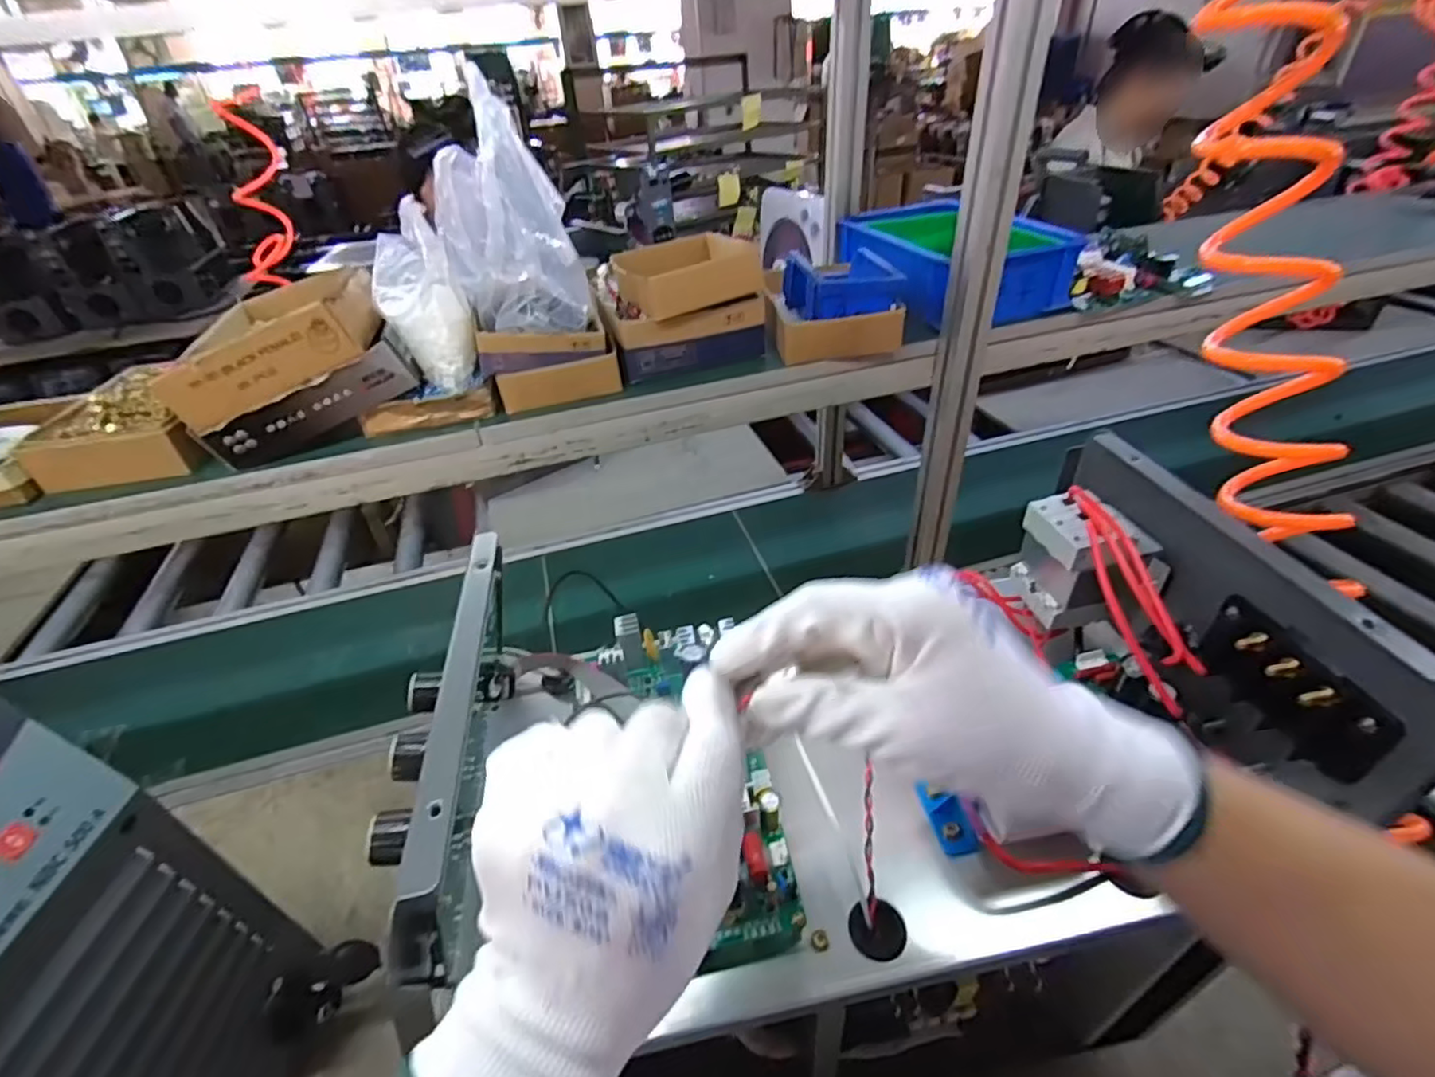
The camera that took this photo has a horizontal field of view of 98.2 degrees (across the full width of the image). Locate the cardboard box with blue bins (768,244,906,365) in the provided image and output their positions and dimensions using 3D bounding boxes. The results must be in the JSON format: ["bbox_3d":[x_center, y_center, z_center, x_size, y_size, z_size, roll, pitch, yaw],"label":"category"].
[{"bbox_3d":[0.133,-0.292,0.757,0.138,0.088,0.168,-7,38,-2],"label":"cardboard box with blue bins"}]

